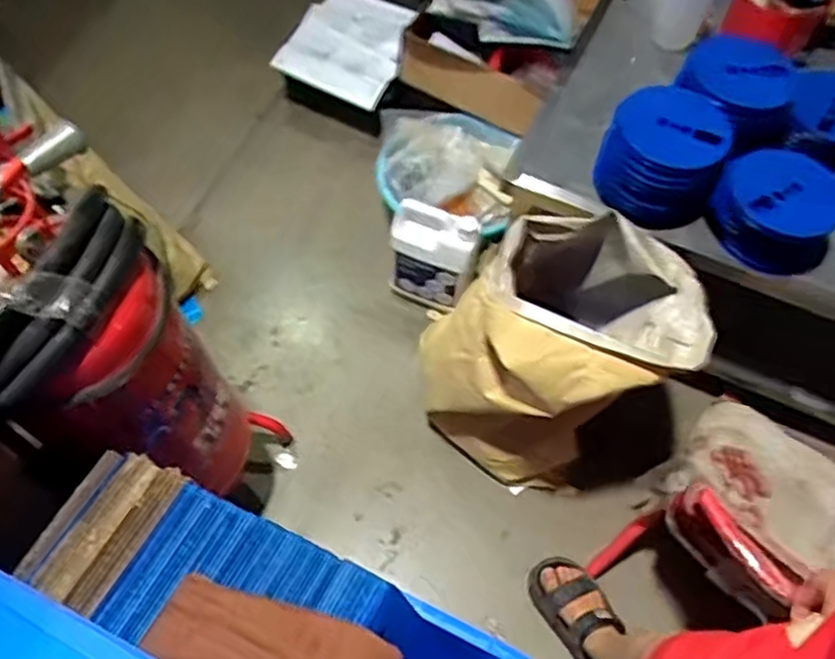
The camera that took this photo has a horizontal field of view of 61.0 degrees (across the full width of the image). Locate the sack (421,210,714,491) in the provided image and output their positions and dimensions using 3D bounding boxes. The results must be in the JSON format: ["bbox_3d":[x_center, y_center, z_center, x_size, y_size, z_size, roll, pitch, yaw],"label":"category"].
[{"bbox_3d":[0.229,0.055,1.267,0.401,0.513,0.327,-13,62,-10],"label":"sack"}]

